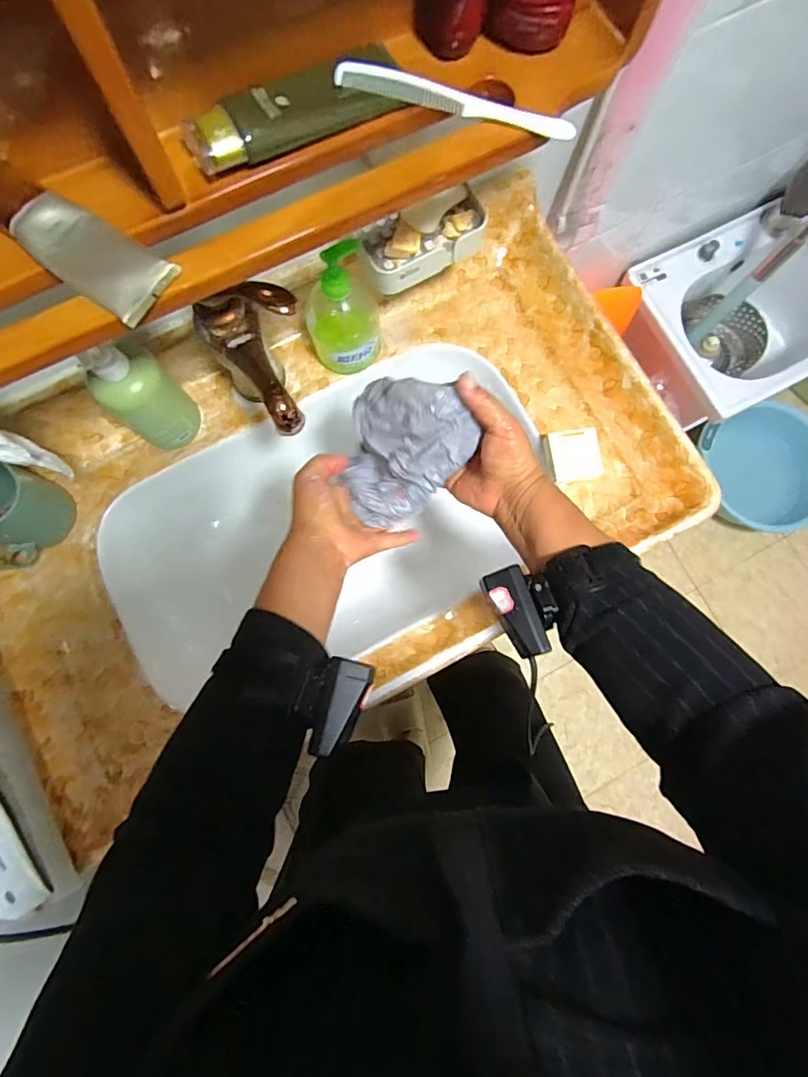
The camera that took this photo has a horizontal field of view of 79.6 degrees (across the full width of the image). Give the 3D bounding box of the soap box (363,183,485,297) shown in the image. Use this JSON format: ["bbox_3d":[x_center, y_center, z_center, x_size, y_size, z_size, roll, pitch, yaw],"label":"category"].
[{"bbox_3d":[0.022,-0.325,0.526,0.137,0.035,0.073,-22,81,-5],"label":"soap box"}]

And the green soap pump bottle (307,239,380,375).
[{"bbox_3d":[-0.071,-0.255,0.558,0.084,0.156,0.070,-11,80,-3],"label":"green soap pump bottle"}]

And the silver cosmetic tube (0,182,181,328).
[{"bbox_3d":[-0.225,-0.204,0.332,0.129,0.029,0.052,34,81,5],"label":"silver cosmetic tube"}]

